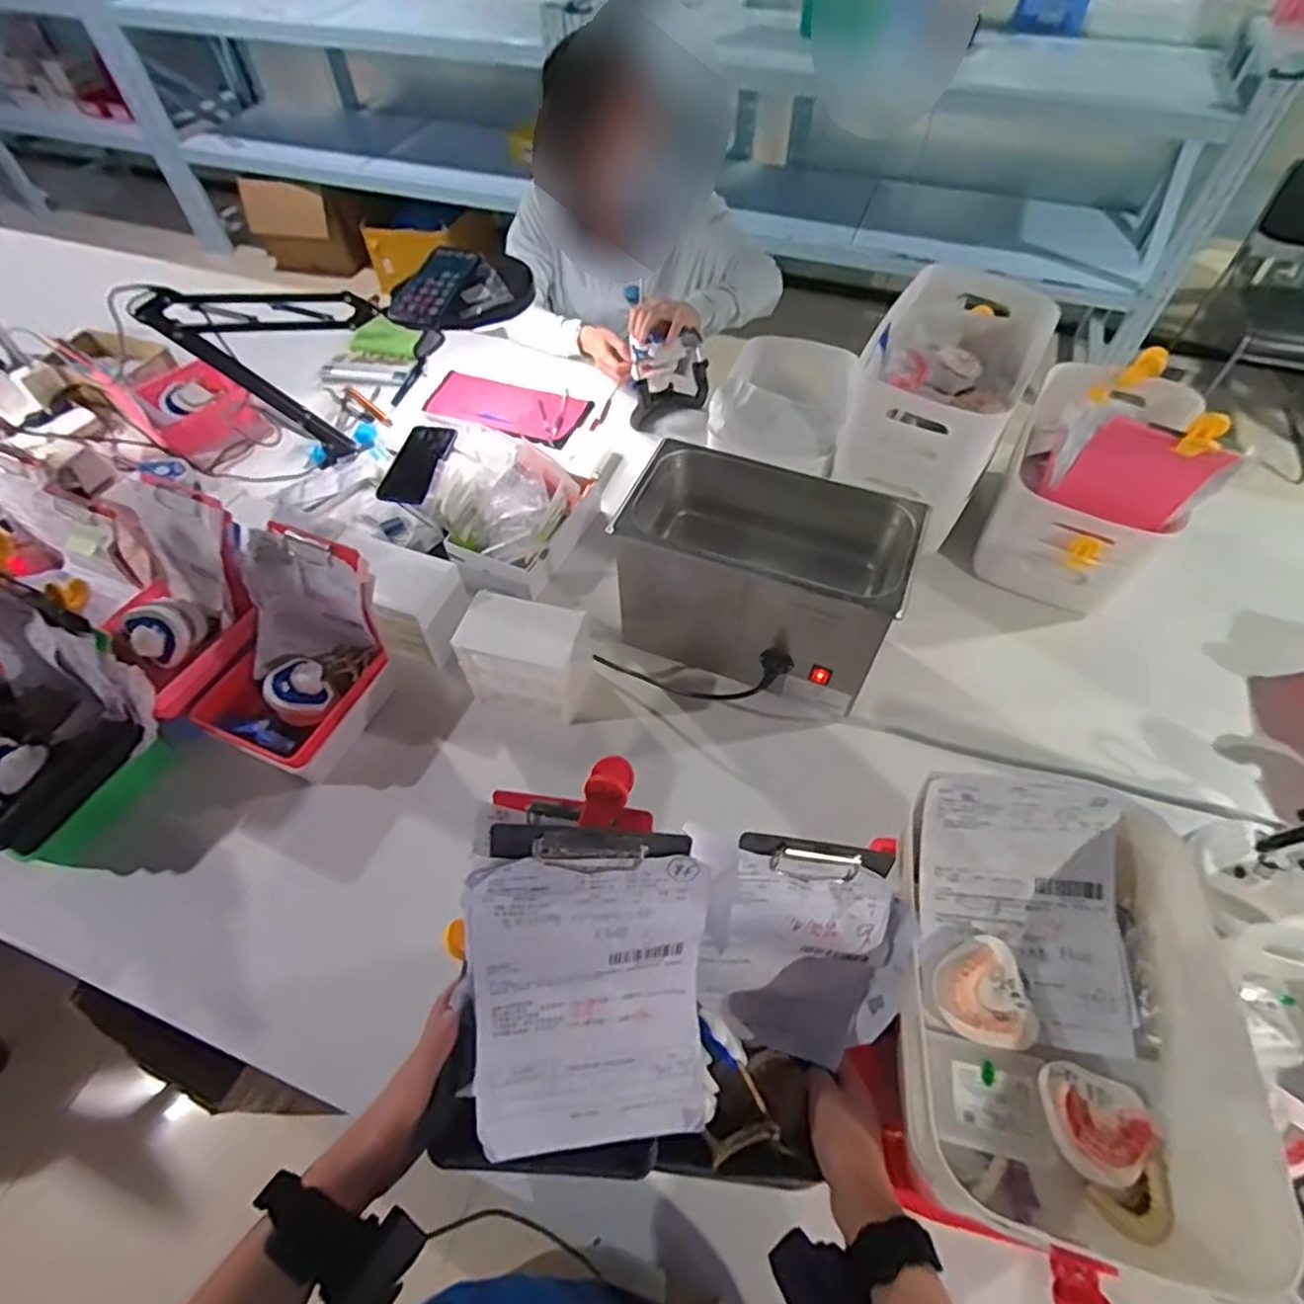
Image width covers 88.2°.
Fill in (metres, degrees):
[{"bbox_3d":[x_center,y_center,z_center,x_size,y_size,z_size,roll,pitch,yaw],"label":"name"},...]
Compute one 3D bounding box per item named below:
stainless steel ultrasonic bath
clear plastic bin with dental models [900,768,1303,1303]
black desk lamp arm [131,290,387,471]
[{"bbox_3d":[0.133,-0.072,0.854,0.320,0.264,0.175,19,57,14],"label":"stainless steel ultrasonic bath"},{"bbox_3d":[0.310,0.260,0.510,0.235,0.105,0.308,10,56,8],"label":"clear plastic bin with dental models"},{"bbox_3d":[-0.509,-0.395,0.966,0.270,0.276,0.064,-26,58,-16],"label":"black desk lamp arm"}]

